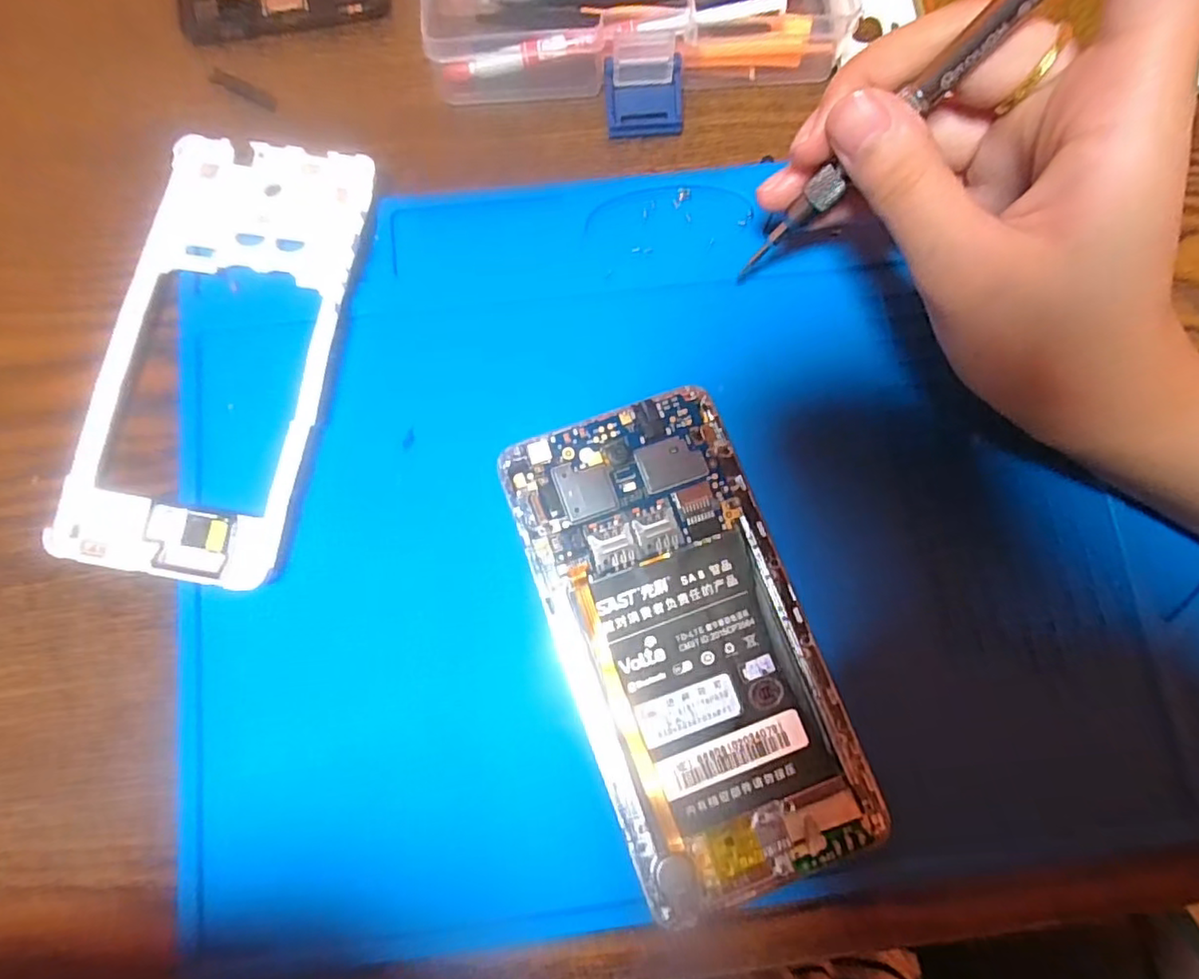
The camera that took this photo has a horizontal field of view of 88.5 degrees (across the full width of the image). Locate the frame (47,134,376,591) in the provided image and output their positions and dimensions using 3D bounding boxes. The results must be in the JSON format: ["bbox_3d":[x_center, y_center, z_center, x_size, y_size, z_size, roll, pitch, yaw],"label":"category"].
[{"bbox_3d":[-0.117,-0.044,0.194,0.070,0.011,0.141,10,79,1],"label":"frame"}]

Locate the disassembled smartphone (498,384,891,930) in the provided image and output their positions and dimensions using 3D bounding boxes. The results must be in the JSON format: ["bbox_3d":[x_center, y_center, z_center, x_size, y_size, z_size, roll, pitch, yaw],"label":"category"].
[{"bbox_3d":[0.025,0.043,0.182,0.068,0.012,0.139,-19,80,-5],"label":"disassembled smartphone"}]

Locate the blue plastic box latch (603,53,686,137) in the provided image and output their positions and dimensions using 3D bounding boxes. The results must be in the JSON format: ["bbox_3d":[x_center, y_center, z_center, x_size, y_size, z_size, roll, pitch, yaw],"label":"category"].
[{"bbox_3d":[0.016,-0.136,0.214,0.027,0.004,0.022,-7,107,-4],"label":"blue plastic box latch"}]

